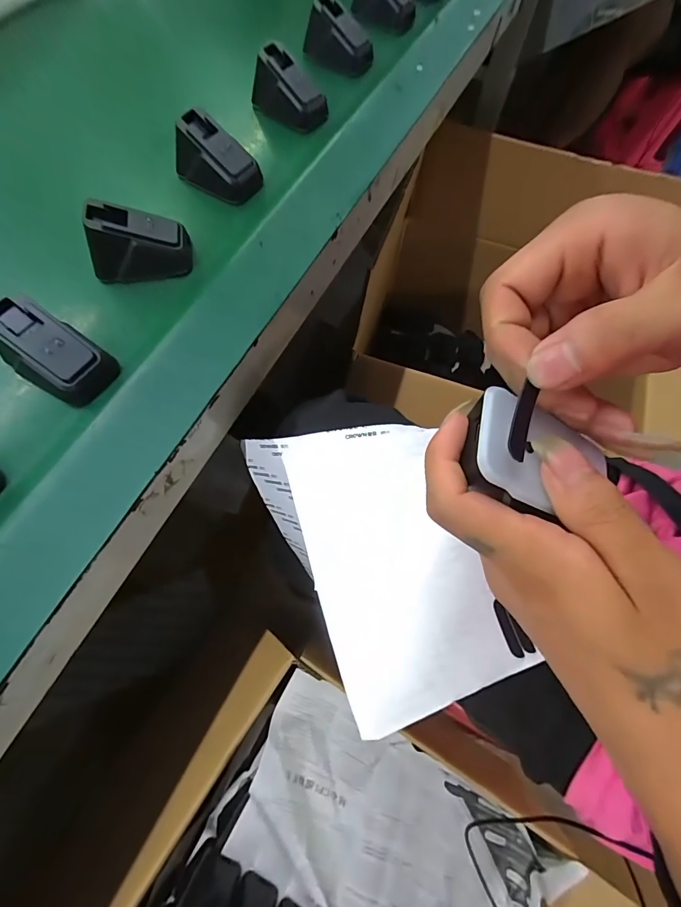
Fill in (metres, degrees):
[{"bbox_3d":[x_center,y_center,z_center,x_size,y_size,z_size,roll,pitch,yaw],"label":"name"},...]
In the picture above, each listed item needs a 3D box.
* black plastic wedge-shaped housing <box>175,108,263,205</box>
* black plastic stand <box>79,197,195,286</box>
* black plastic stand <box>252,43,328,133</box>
[{"bbox_3d":[-0.104,-0.247,0.336,0.066,0.040,0.037,26,70,8],"label":"black plastic wedge-shaped housing"},{"bbox_3d":[-0.147,-0.156,0.291,0.064,0.039,0.038,-5,69,-4],"label":"black plastic stand"},{"bbox_3d":[-0.049,-0.345,0.378,0.072,0.042,0.032,31,71,10],"label":"black plastic stand"}]

